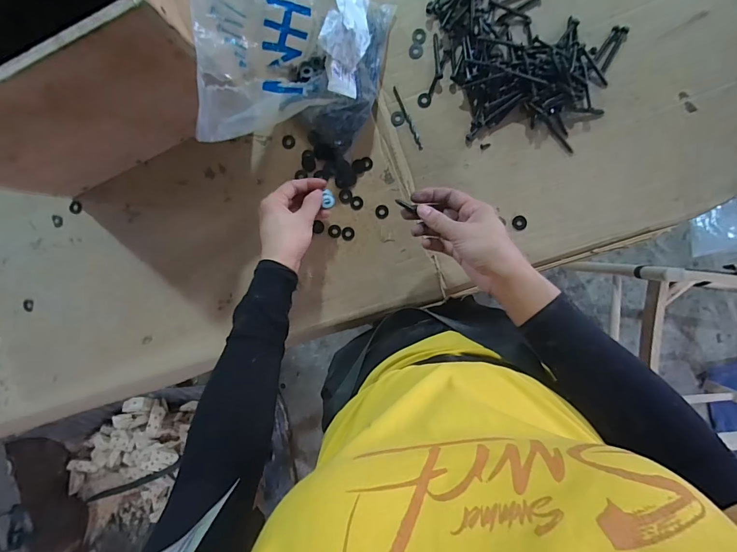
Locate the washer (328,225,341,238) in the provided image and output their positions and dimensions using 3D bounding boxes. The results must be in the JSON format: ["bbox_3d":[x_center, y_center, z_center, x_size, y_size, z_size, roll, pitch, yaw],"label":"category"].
[{"bbox_3d":[-0.048,-0.064,0.541,0.019,0.004,0.018,0,94,5],"label":"washer"}]

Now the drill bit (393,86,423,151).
[{"bbox_3d":[0.055,-0.219,0.525,0.008,0.004,0.093,-24,91,6],"label":"drill bit"}]

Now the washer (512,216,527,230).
[{"bbox_3d":[0.209,-0.073,0.523,0.019,0.004,0.021,-9,93,6],"label":"washer"}]

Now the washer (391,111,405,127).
[{"bbox_3d":[0.041,-0.219,0.525,0.019,0.004,0.021,0,94,5],"label":"washer"}]

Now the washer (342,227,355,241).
[{"bbox_3d":[-0.029,-0.060,0.541,0.018,0.004,0.019,0,94,5],"label":"washer"}]

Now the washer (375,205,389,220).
[{"bbox_3d":[0.019,-0.090,0.533,0.019,0.004,0.020,0,94,5],"label":"washer"}]

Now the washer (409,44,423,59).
[{"bbox_3d":[0.065,-0.310,0.521,0.019,0.004,0.020,0,94,5],"label":"washer"}]

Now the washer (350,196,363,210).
[{"bbox_3d":[-0.017,-0.103,0.537,0.018,0.004,0.019,0,94,5],"label":"washer"}]

